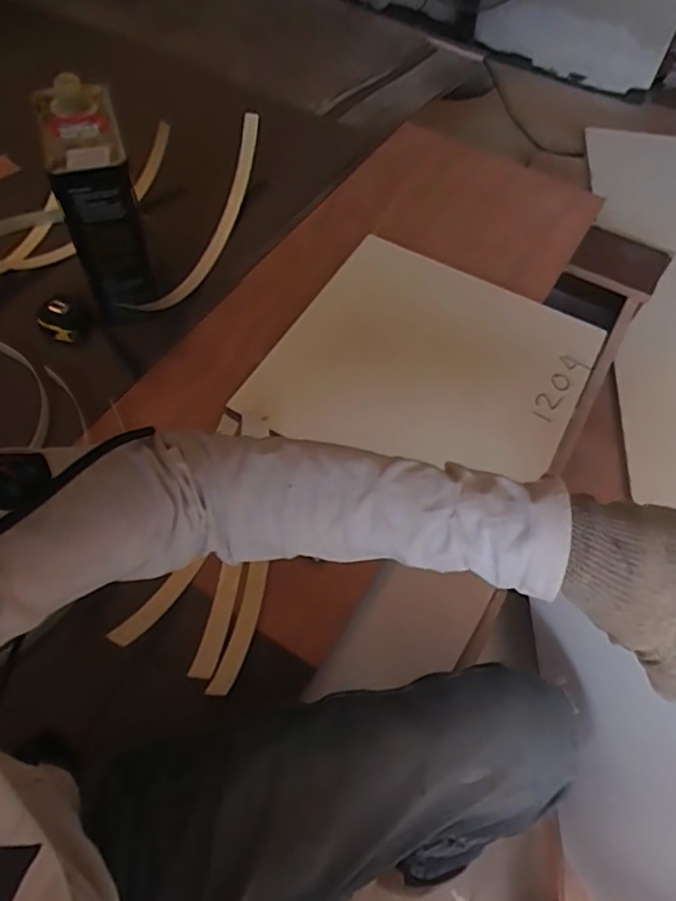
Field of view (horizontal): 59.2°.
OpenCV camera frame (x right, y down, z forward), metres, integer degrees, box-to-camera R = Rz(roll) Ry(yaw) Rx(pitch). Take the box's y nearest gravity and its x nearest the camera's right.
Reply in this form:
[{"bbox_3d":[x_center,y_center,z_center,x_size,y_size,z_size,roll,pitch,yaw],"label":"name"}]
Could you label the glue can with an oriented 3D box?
[{"bbox_3d":[-0.300,-0.310,0.774,0.088,0.235,0.161,-11,60,-9],"label":"glue can"}]

